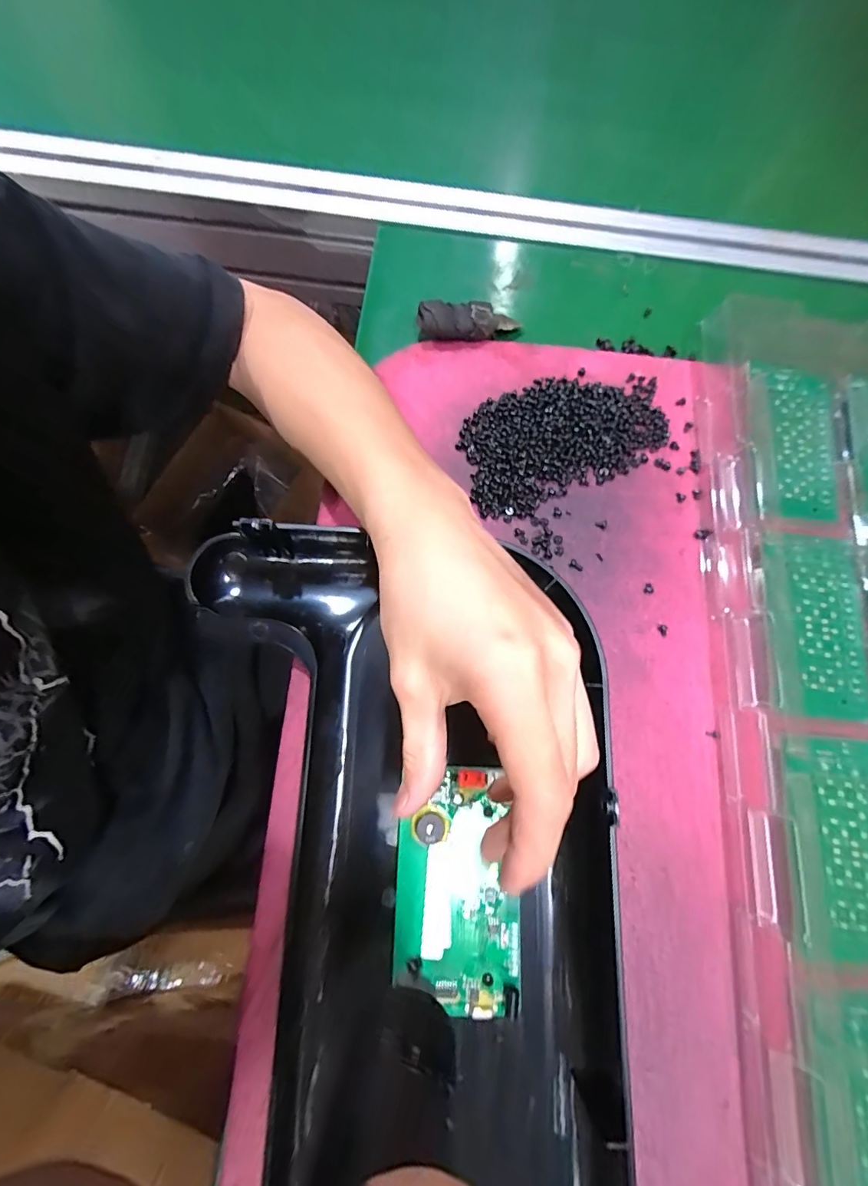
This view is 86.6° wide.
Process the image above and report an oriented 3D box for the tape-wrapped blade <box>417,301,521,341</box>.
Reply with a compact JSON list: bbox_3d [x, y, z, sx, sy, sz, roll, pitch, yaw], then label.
[{"bbox_3d":[0.023,-0.179,0.304,0.066,0.017,0.021,-1,76,-1],"label":"tape-wrapped blade"}]

